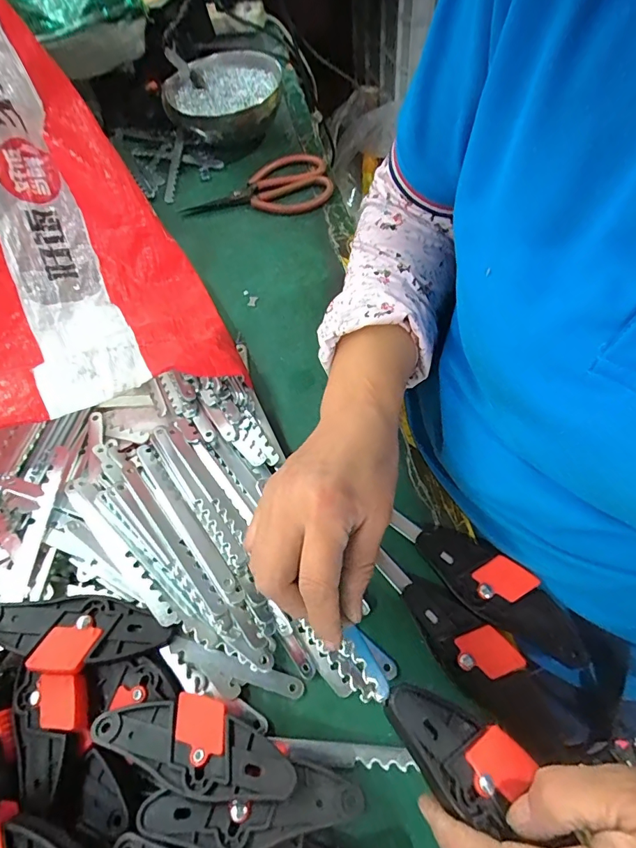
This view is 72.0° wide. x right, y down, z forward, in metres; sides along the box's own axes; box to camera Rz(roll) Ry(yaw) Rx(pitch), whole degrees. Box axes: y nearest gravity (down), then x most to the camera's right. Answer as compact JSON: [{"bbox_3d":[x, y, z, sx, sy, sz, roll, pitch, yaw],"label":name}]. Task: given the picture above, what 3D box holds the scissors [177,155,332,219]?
[{"bbox_3d":[-0.076,-0.294,0.545,0.184,0.022,0.095,-12,61,1],"label":"scissors"}]

